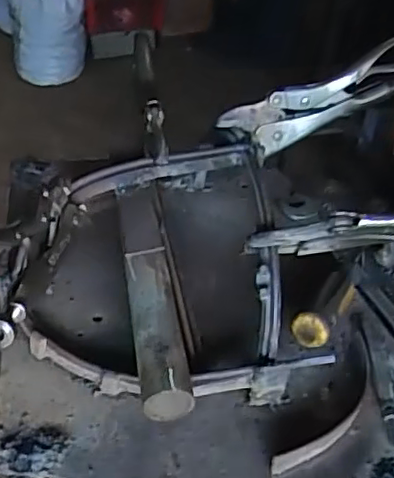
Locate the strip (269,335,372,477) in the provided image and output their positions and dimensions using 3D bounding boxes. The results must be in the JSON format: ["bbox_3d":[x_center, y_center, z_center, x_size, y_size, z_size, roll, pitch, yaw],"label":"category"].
[{"bbox_3d":[0.094,0.113,0.423,0.027,0.011,0.131,29,46,25],"label":"strip"}]

